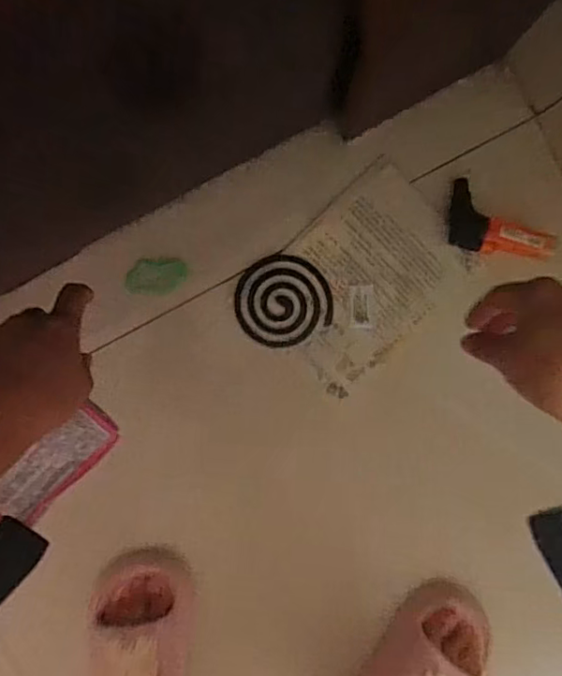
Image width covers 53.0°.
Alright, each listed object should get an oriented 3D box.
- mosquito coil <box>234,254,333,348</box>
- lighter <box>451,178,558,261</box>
[{"bbox_3d":[0.000,-0.040,0.594,0.095,0.005,0.093,0,94,-3],"label":"mosquito coil"},{"bbox_3d":[0.216,-0.109,0.563,0.112,0.021,0.055,27,92,10],"label":"lighter"}]

